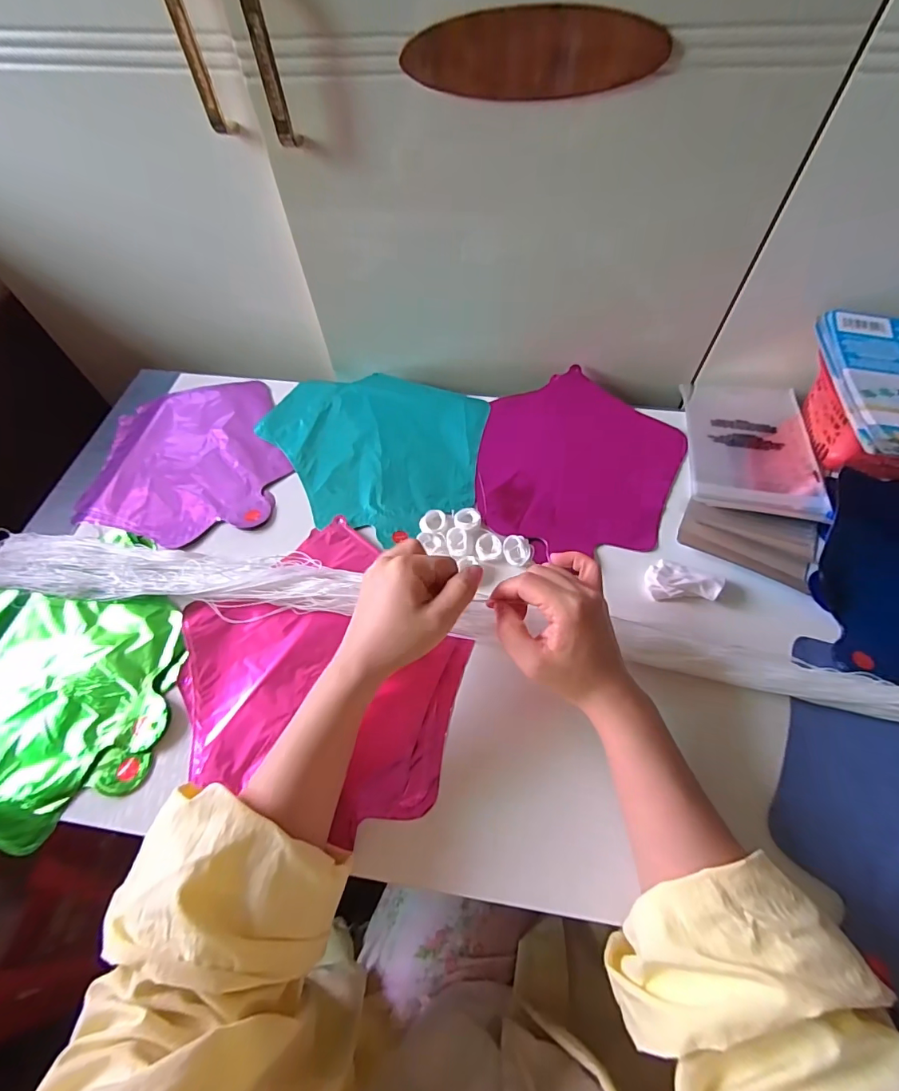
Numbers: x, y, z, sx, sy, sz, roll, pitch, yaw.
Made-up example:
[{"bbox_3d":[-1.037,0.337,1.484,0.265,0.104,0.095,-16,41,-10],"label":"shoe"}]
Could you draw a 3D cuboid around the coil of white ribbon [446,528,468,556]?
[{"bbox_3d":[0.007,-0.004,0.435,0.020,0.008,0.029,3,59,5],"label":"coil of white ribbon"}]

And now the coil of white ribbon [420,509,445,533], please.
[{"bbox_3d":[-0.017,-0.023,0.450,0.024,0.006,0.026,-1,59,2],"label":"coil of white ribbon"}]

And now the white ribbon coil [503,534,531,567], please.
[{"bbox_3d":[0.063,0.004,0.428,0.025,0.007,0.029,4,59,5],"label":"white ribbon coil"}]

